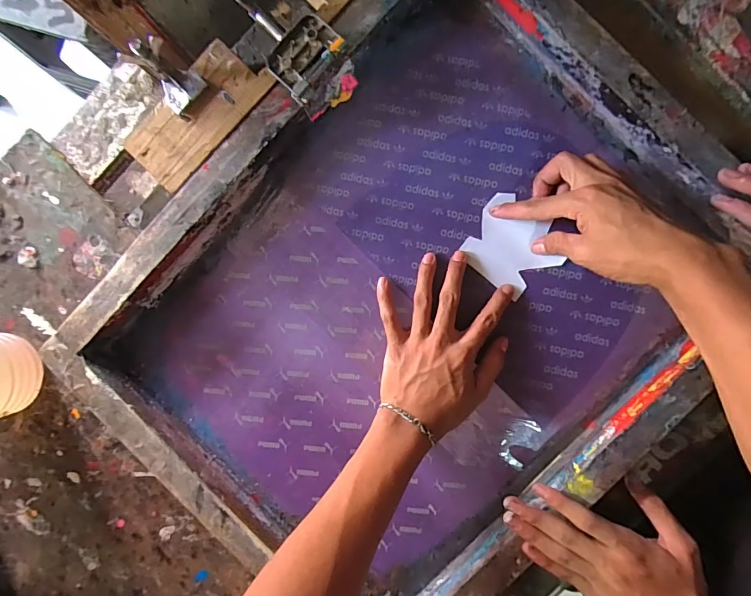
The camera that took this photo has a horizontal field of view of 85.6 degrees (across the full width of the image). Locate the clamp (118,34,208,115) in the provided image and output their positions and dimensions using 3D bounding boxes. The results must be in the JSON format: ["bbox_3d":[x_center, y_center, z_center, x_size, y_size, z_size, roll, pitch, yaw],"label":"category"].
[{"bbox_3d":[-0.175,-0.186,0.340,0.038,0.042,0.044,-45,89,4],"label":"clamp"}]

